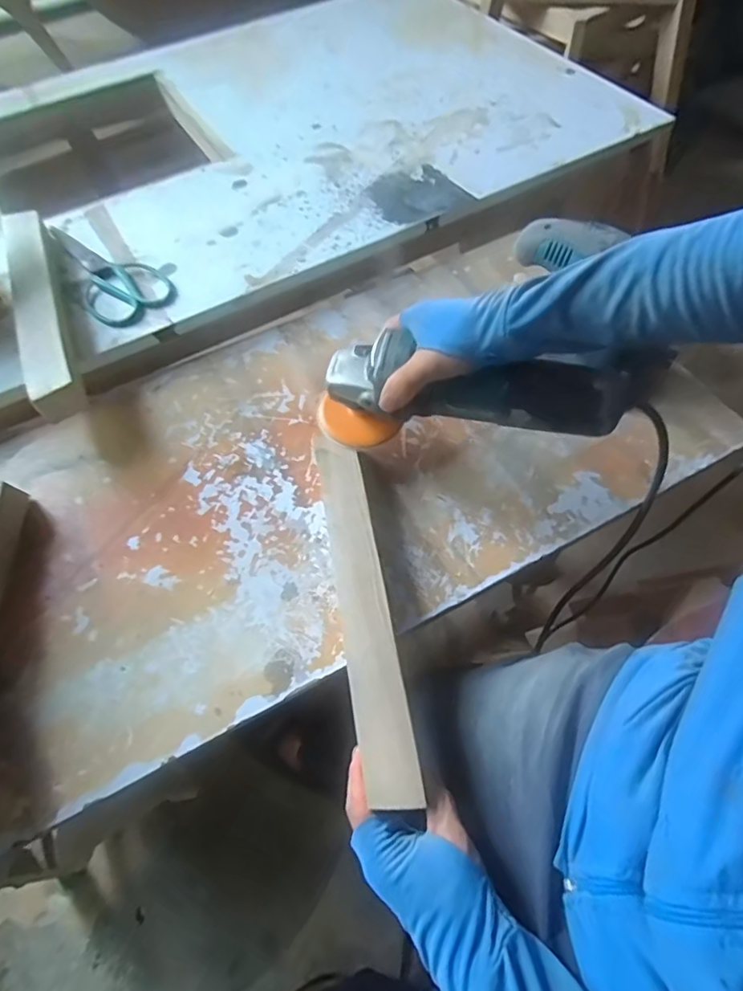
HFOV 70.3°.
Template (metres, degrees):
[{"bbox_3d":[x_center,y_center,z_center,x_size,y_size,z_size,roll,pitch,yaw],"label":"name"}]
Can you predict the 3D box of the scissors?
[{"bbox_3d":[-0.342,-0.301,0.695,0.104,0.007,0.222,-31,65,-15],"label":"scissors"}]

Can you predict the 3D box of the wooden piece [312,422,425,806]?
[{"bbox_3d":[-0.009,0.088,0.475,0.044,0.019,0.335,-10,61,-5],"label":"wooden piece"}]

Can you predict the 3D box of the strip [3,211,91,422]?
[{"bbox_3d":[-0.400,-0.228,0.639,0.052,0.041,0.348,-24,61,-8],"label":"strip"}]

